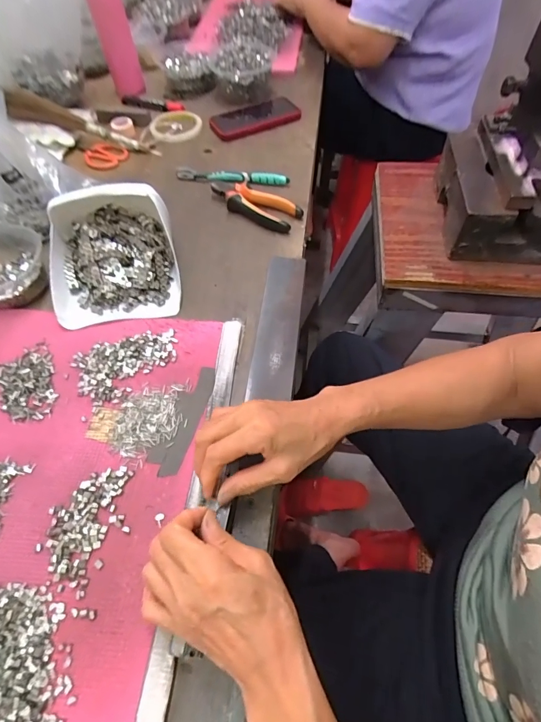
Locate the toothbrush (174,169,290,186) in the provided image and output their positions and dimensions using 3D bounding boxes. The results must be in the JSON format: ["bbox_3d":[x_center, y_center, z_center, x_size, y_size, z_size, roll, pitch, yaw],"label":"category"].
[{"bbox_3d":[-0.064,-0.303,0.639,0.186,0.019,0.017,8,57,5],"label":"toothbrush"}]

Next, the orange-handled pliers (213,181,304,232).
[{"bbox_3d":[-0.025,-0.237,0.592,0.147,0.024,0.054,32,62,19],"label":"orange-handled pliers"}]

